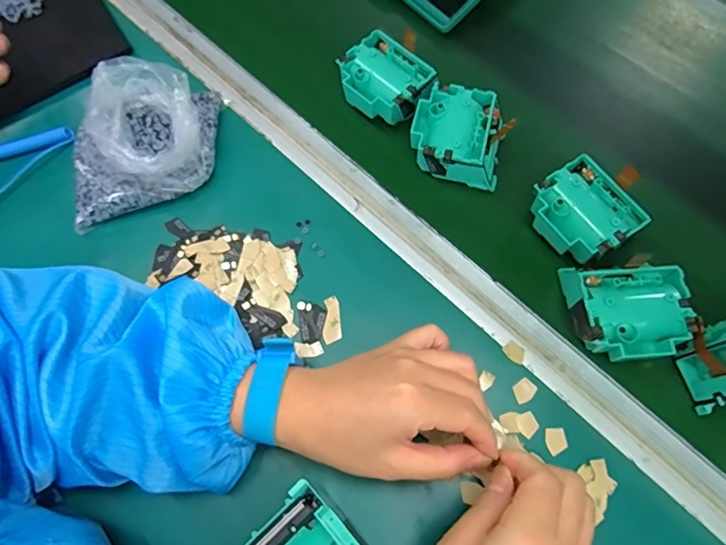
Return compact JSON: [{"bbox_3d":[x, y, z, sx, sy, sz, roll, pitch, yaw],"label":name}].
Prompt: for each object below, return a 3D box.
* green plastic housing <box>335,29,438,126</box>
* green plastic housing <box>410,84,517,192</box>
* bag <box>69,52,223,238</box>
[{"bbox_3d":[0.020,-0.171,0.455,0.066,0.039,0.077,-43,73,-14],"label":"green plastic housing"},{"bbox_3d":[0.083,-0.115,0.434,0.079,0.045,0.074,12,69,7],"label":"green plastic housing"},{"bbox_3d":[-0.195,-0.126,0.434,0.129,0.052,0.147,-11,68,-3],"label":"bag"}]

